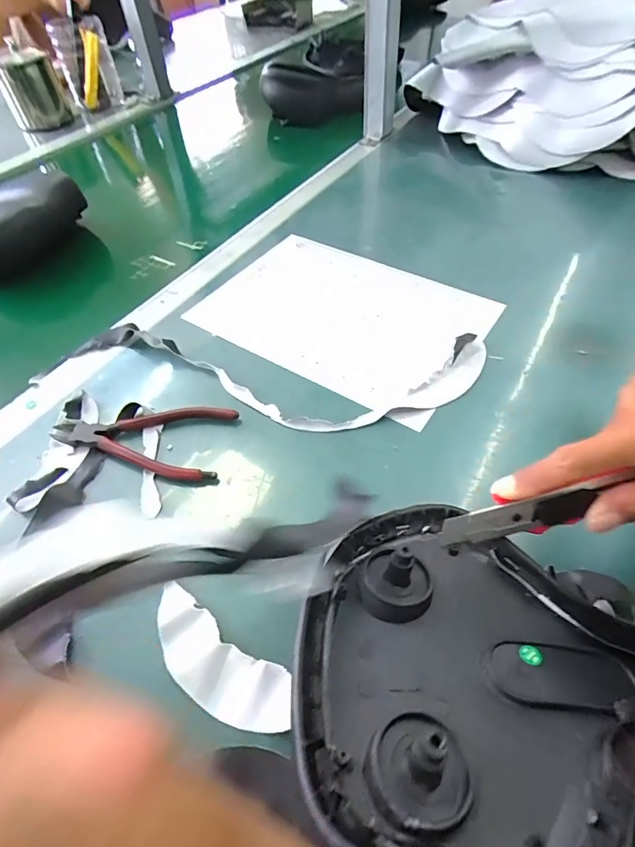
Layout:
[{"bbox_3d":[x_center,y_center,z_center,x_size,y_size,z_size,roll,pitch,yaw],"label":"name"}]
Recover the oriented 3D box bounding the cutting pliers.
[{"bbox_3d":[-0.153,0.012,0.381,0.151,0.012,0.073,4,53,7],"label":"cutting pliers"}]

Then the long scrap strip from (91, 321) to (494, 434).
[{"bbox_3d":[-0.033,-0.048,0.415,0.381,0.015,0.122,2,51,4],"label":"long scrap strip"}]

